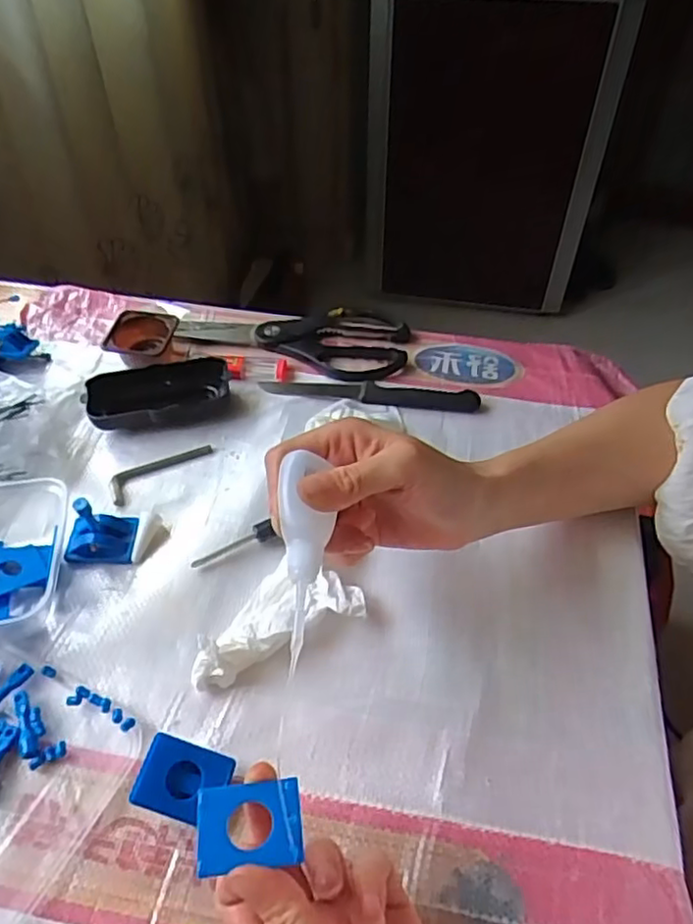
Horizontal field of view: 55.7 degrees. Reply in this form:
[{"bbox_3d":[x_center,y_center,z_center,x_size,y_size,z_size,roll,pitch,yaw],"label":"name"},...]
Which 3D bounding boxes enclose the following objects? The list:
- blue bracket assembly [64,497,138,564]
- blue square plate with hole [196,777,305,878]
[{"bbox_3d":[-0.161,0.040,0.423,0.041,0.043,0.031,0,48,0],"label":"blue bracket assembly"},{"bbox_3d":[-0.039,0.144,0.260,0.041,0.005,0.031,-6,48,-5],"label":"blue square plate with hole"}]

